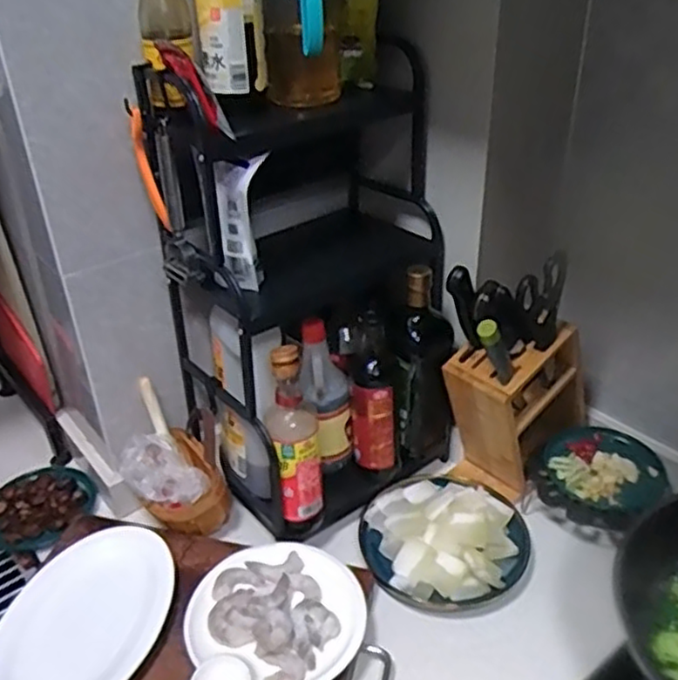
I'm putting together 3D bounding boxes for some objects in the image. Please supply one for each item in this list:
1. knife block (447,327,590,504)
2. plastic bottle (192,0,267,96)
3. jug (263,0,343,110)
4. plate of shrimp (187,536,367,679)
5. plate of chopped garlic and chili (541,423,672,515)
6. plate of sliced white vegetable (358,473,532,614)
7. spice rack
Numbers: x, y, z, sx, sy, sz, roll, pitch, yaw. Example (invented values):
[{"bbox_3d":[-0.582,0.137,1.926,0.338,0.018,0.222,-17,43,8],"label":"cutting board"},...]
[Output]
[{"bbox_3d":[0.238,0.089,0.945,0.183,0.232,0.102,-25,39,-31],"label":"knife block"},{"bbox_3d":[-0.115,-0.347,0.727,0.071,0.162,0.061,-7,33,-7],"label":"plastic bottle"},{"bbox_3d":[-0.040,-0.322,0.757,0.076,0.139,0.088,3,33,9],"label":"jug"},{"bbox_3d":[-0.069,0.294,0.770,0.183,0.037,0.199,-2,33,1],"label":"plate of shrimp"},{"bbox_3d":[0.340,0.165,0.917,0.131,0.026,0.158,-11,34,-14],"label":"plate of chopped garlic and chili"},{"bbox_3d":[0.130,0.240,0.875,0.205,0.045,0.185,10,35,18],"label":"plate of sliced white vegetable"},{"bbox_3d":[-0.010,-0.058,0.874,0.342,0.503,0.262,-24,38,-30],"label":"spice rack"}]

